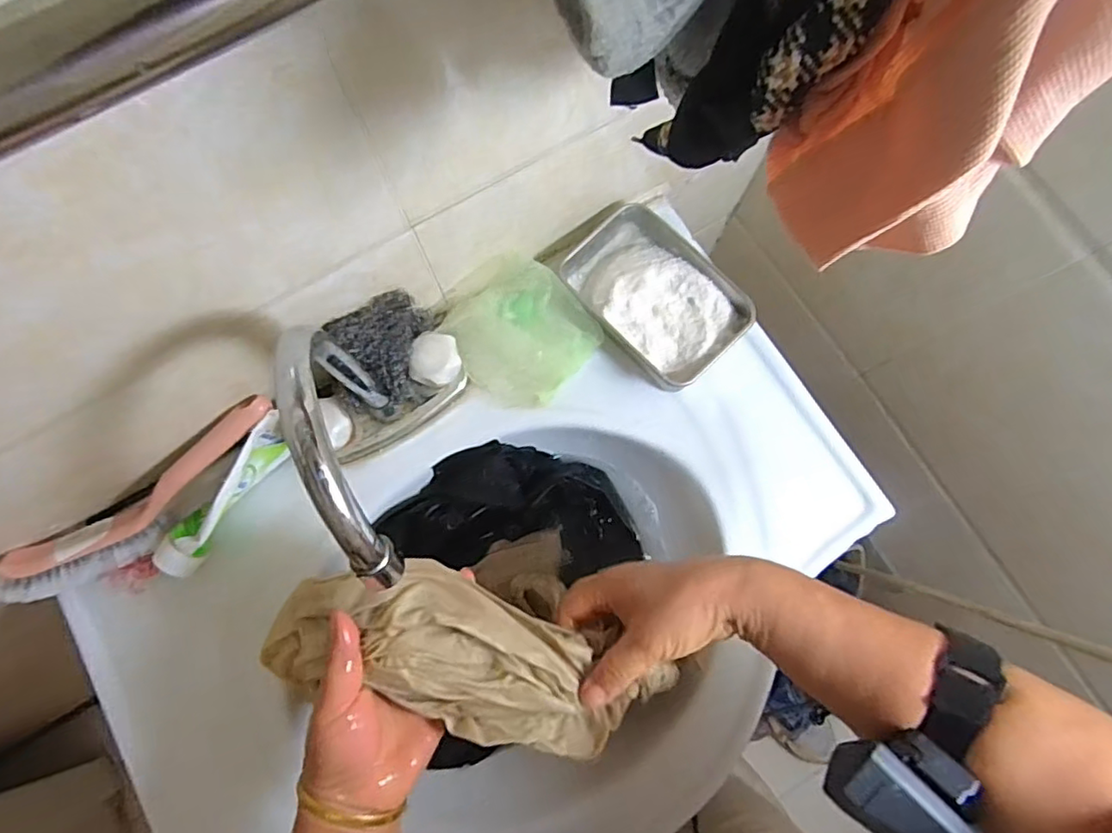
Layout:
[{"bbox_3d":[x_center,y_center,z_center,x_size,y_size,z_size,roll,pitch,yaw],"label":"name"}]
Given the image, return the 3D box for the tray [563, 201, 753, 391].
[{"bbox_3d":[0.082,-0.101,0.512,0.100,0.033,0.149,-40,82,-8],"label":"tray"}]

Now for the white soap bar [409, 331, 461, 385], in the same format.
[{"bbox_3d":[-0.093,-0.048,0.474,0.036,0.018,0.044,2,79,0],"label":"white soap bar"}]

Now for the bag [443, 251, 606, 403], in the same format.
[{"bbox_3d":[-0.031,-0.070,0.503,0.102,0.038,0.110,-40,82,-8],"label":"bag"}]

